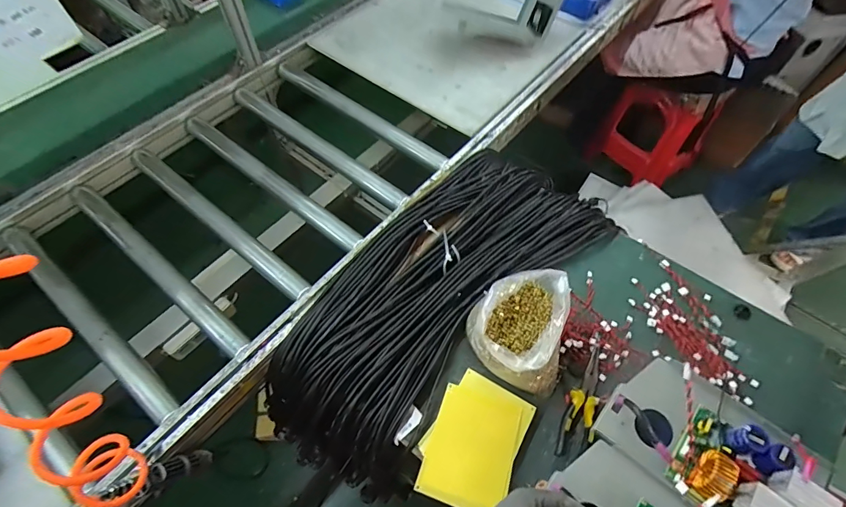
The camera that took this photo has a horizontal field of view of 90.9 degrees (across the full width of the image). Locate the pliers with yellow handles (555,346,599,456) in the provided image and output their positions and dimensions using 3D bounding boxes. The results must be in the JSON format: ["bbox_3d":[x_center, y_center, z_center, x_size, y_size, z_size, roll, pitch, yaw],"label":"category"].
[{"bbox_3d":[0.270,0.248,0.696,0.051,0.021,0.190,23,62,13],"label":"pliers with yellow handles"}]

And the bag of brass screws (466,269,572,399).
[{"bbox_3d":[0.159,0.123,0.677,0.152,0.118,0.168,6,59,3],"label":"bag of brass screws"}]

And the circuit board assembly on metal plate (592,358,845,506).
[{"bbox_3d":[0.406,0.260,0.562,0.270,0.094,0.170,36,65,19],"label":"circuit board assembly on metal plate"}]

